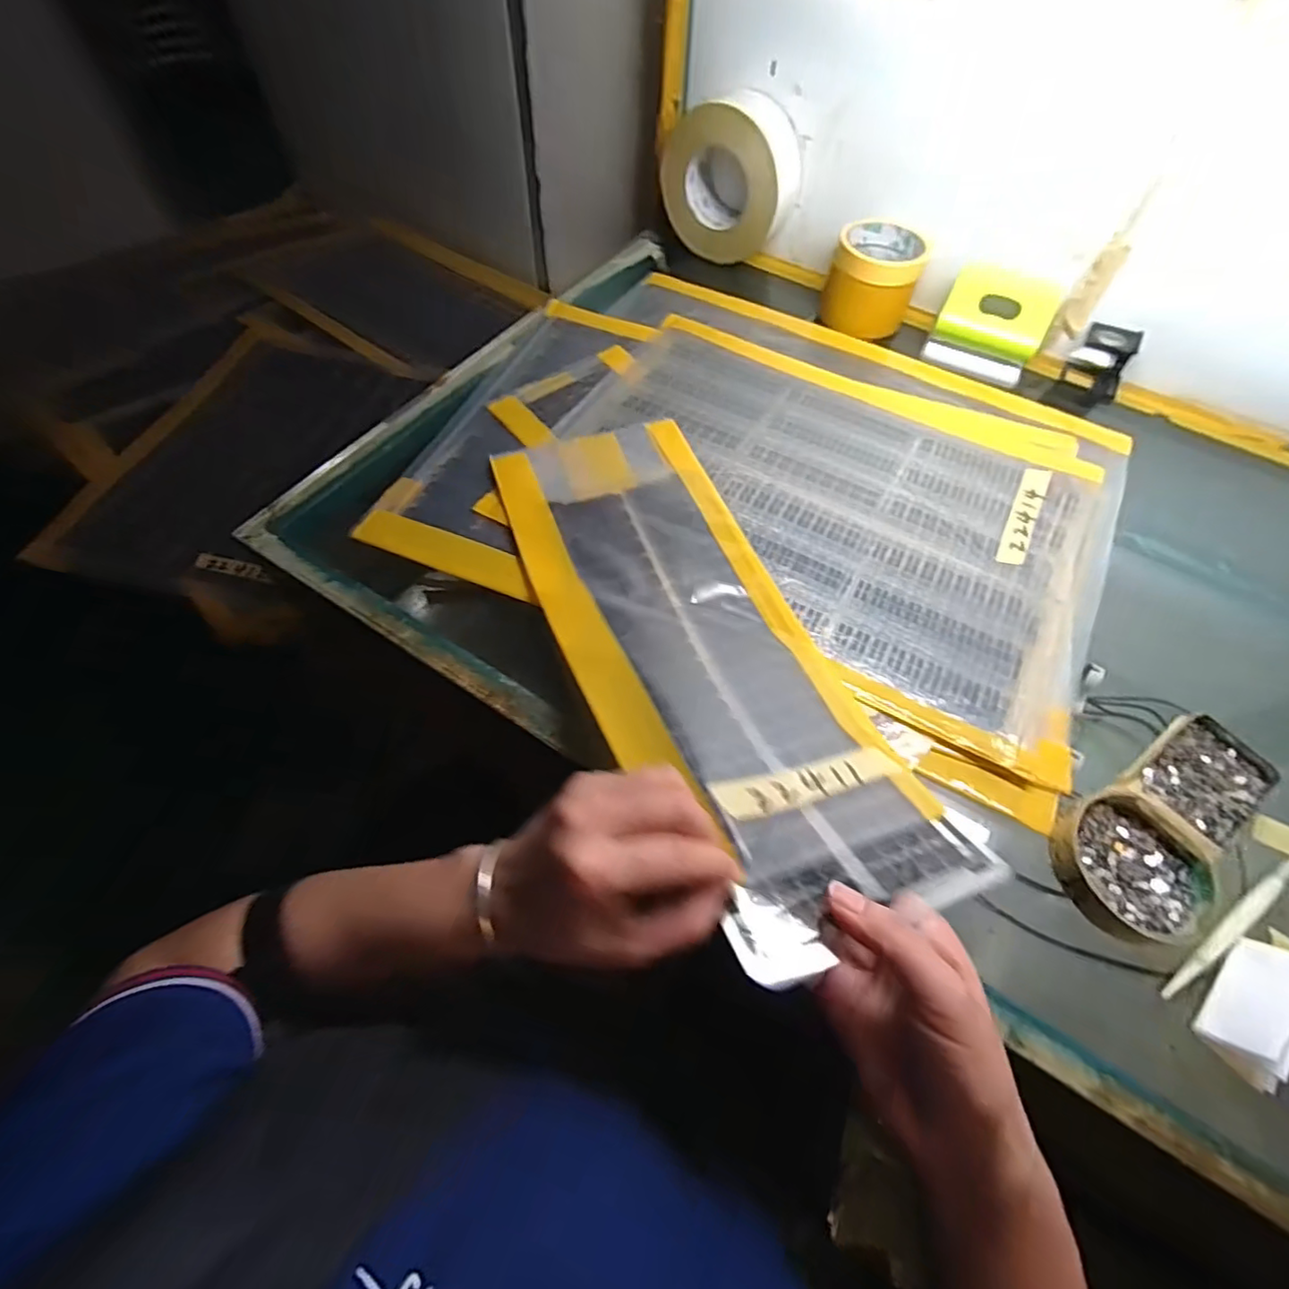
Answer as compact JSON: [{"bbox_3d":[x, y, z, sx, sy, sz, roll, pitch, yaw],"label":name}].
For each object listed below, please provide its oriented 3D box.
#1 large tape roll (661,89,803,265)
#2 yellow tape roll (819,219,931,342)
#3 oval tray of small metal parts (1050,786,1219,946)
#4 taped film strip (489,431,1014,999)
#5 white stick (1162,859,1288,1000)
[{"bbox_3d":[0.092,-0.507,0.642,0.142,0.126,0.067,28,60,13],"label":"large tape roll"},{"bbox_3d":[0.242,-0.388,0.618,0.088,0.072,0.084,22,59,10],"label":"yellow tape roll"},{"bbox_3d":[0.288,0.130,0.345,0.082,0.019,0.082,-13,60,-12],"label":"oval tray of small metal parts"},{"bbox_3d":[0.024,-0.016,0.404,0.161,0.039,0.432,-19,53,-15],"label":"taped film strip"},{"bbox_3d":[0.346,0.157,0.338,0.147,0.010,0.010,-27,63,-19],"label":"white stick"}]

